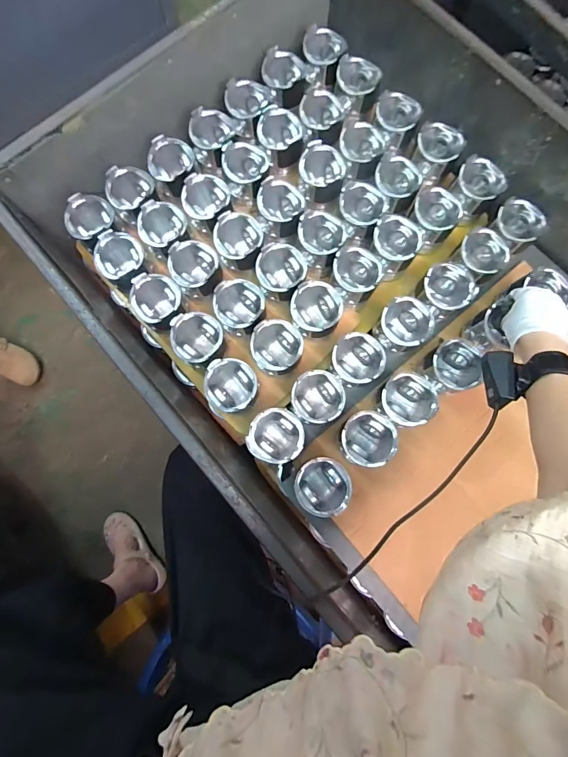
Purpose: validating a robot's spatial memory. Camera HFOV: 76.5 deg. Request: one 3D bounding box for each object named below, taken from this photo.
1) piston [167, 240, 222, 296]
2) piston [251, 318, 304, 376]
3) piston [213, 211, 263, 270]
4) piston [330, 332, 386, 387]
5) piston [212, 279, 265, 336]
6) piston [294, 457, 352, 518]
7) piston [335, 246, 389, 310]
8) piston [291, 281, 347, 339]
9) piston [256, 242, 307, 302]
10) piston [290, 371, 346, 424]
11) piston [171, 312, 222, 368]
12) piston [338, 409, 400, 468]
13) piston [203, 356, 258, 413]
[{"bbox_3d":[-0.150,-0.189,0.628,0.093,0.063,0.080,14,79,3],"label":"piston"},{"bbox_3d":[-0.011,-0.049,0.610,0.080,0.075,0.082,0,79,0],"label":"piston"},{"bbox_3d":[-0.079,-0.231,0.622,0.080,0.067,0.083,0,79,0],"label":"piston"},{"bbox_3d":[0.121,-0.030,0.607,0.082,0.062,0.082,0,79,0],"label":"piston"},{"bbox_3d":[-0.074,-0.118,0.619,0.082,0.068,0.080,0,79,0],"label":"piston"},{"bbox_3d":[0.058,0.169,0.571,0.080,0.092,0.081,0,79,0],"label":"piston"},{"bbox_3d":[0.126,-0.174,0.634,0.085,0.081,0.085,0,79,0],"label":"piston"},{"bbox_3d":[0.056,-0.116,0.616,0.082,0.076,0.088,0,79,0],"label":"piston"},{"bbox_3d":[-0.005,-0.179,0.632,0.082,0.081,0.077,31,81,6],"label":"piston"},{"bbox_3d":[0.056,0.034,0.600,0.083,0.066,0.081,0,79,0],"label":"piston"},{"bbox_3d":[-0.143,-0.060,0.613,0.083,0.075,0.078,0,79,0],"label":"piston"},{"bbox_3d":[0.130,0.098,0.581,0.083,0.076,0.081,0,79,0],"label":"piston"},{"bbox_3d":[-0.086,0.016,0.602,0.085,0.081,0.085,38,82,7],"label":"piston"}]

